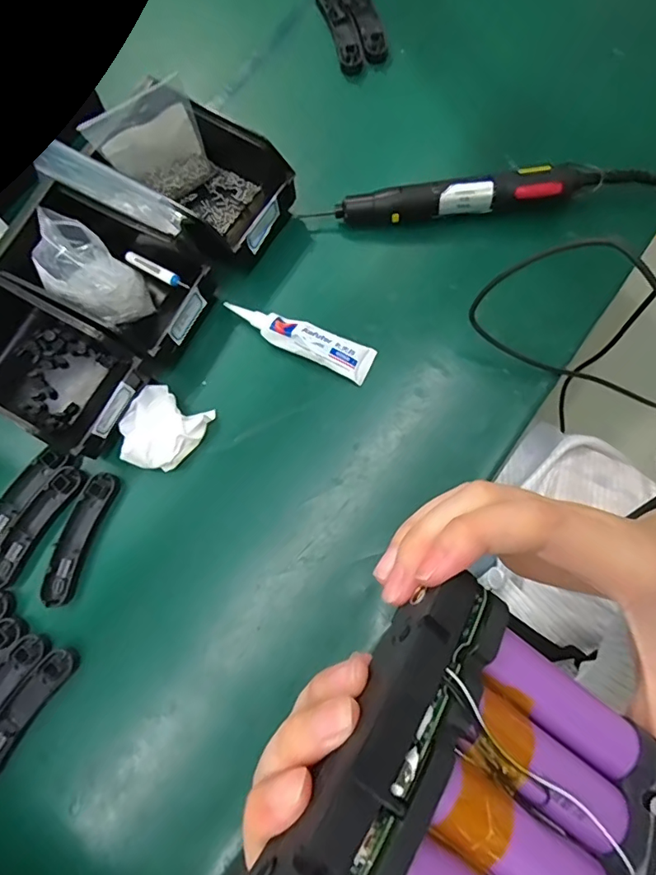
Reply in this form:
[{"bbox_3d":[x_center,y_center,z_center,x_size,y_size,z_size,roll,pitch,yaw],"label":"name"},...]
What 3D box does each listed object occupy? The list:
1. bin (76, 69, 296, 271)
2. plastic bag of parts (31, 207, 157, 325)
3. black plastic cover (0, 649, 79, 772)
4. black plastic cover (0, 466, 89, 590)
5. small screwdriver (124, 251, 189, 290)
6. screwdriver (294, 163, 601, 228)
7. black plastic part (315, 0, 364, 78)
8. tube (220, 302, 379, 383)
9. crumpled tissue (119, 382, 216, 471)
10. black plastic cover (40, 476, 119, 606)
[{"bbox_3d":[-0.135,-0.247,0.481,0.174,0.083,0.128,33,81,8],"label":"bin"},{"bbox_3d":[-0.219,-0.149,0.454,0.085,0.090,0.067,38,82,9],"label":"plastic bag of parts"},{"bbox_3d":[-0.260,0.234,0.414,0.027,0.013,0.126,34,81,8],"label":"black plastic cover"},{"bbox_3d":[-0.271,0.080,0.455,0.026,0.011,0.122,33,81,8],"label":"black plastic cover"},{"bbox_3d":[-0.167,-0.162,0.477,0.088,0.006,0.011,32,78,23],"label":"small screwdriver"},{"bbox_3d":[0.124,-0.238,0.492,0.285,0.044,0.032,-5,78,1],"label":"screwdriver"},{"bbox_3d":[0.014,-0.471,0.565,0.027,0.013,0.124,-17,78,-2],"label":"black plastic part"},{"bbox_3d":[-0.027,-0.098,0.478,0.148,0.020,0.035,25,80,7],"label":"tube"},{"bbox_3d":[-0.156,-0.007,0.459,0.071,0.027,0.075,28,81,7],"label":"crumpled tissue"},{"bbox_3d":[-0.225,0.090,0.448,0.025,0.017,0.121,19,80,6],"label":"black plastic cover"}]

